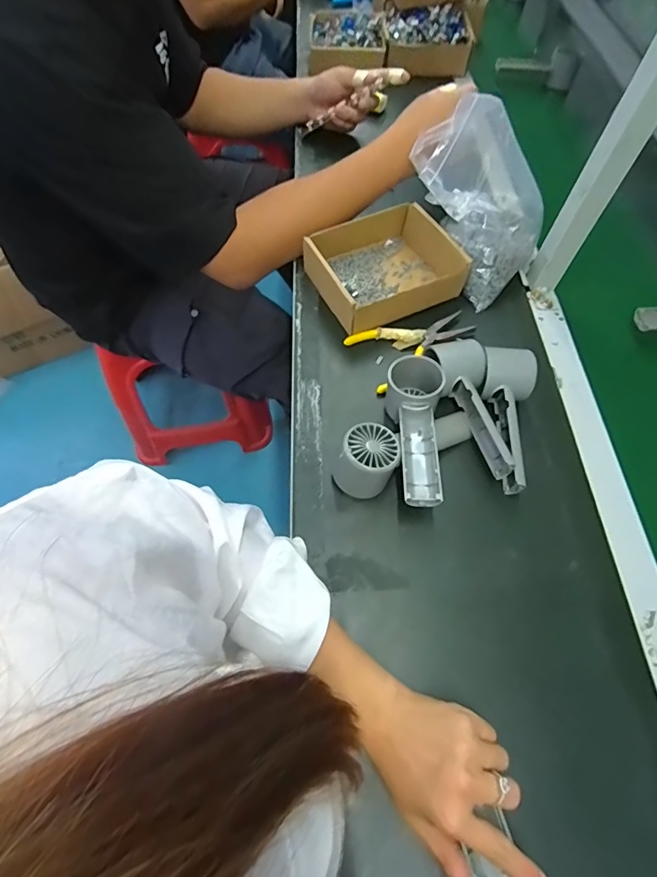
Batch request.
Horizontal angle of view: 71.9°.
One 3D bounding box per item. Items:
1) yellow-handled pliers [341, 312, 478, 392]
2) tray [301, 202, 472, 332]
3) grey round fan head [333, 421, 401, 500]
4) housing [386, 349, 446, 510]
[{"bbox_3d":[0.106,-0.113,0.545,0.150,0.016,0.086,-23,63,-14],"label":"yellow-handled pliers"},{"bbox_3d":[0.070,-0.221,0.581,0.173,0.056,0.153,-24,64,-14],"label":"tray"},{"bbox_3d":[0.038,0.022,0.442,0.053,0.062,0.055,1,60,-1],"label":"grey round fan head"},{"bbox_3d":[0.083,-0.004,0.457,0.052,0.056,0.157,7,60,2],"label":"housing"}]

